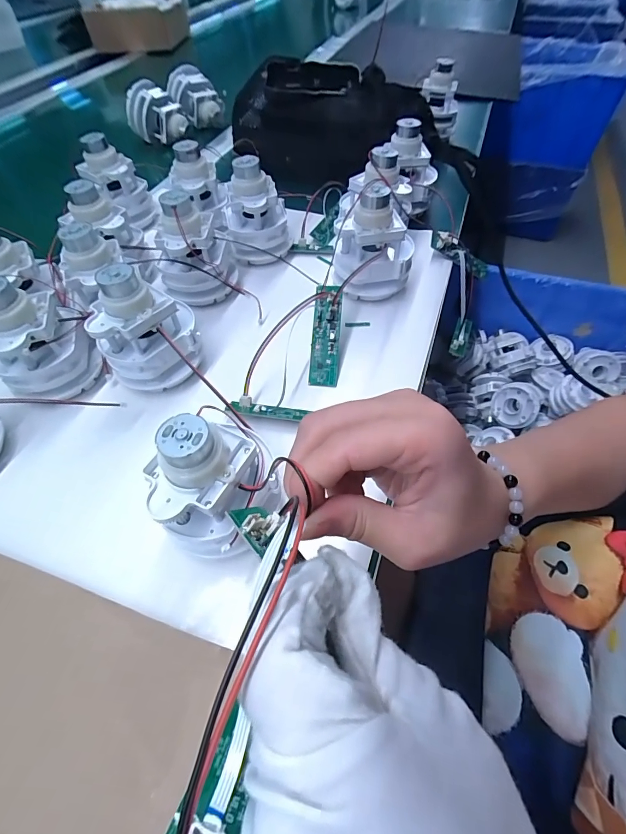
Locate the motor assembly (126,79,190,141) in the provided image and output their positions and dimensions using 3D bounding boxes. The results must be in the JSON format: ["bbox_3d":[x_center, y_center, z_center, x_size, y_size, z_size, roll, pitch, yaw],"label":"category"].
[{"bbox_3d":[-0.229,-0.443,0.555,0.076,0.058,0.056,-21,57,-13],"label":"motor assembly"}]

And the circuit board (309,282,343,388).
[{"bbox_3d":[0.010,-0.063,0.299,0.021,0.013,0.077,4,86,4],"label":"circuit board"}]

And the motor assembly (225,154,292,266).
[{"bbox_3d":[-0.054,-0.197,0.366,0.060,0.084,0.055,-8,55,-5],"label":"motor assembly"}]

